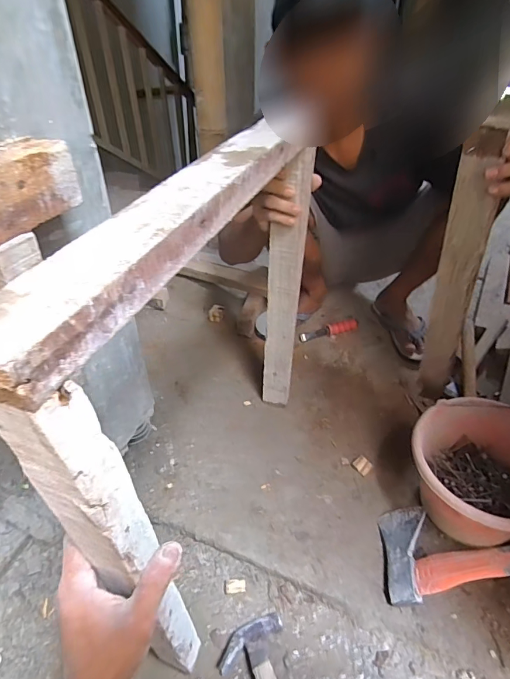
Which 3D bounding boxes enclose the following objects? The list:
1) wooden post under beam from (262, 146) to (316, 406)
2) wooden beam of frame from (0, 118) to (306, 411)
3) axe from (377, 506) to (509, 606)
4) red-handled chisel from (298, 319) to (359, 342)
[{"bbox_3d":[0.054,-0.067,0.757,0.066,0.510,0.020,-1,40,-2],"label":"wooden post under beam"},{"bbox_3d":[-0.055,-0.112,0.346,0.054,0.038,0.439,14,42,15],"label":"wooden beam of frame"},{"bbox_3d":[0.331,0.283,0.557,0.030,0.389,0.135,45,44,-11],"label":"axe"},{"bbox_3d":[0.206,-0.026,1.132,0.173,0.027,0.031,-11,41,-13],"label":"red-handled chisel"}]

